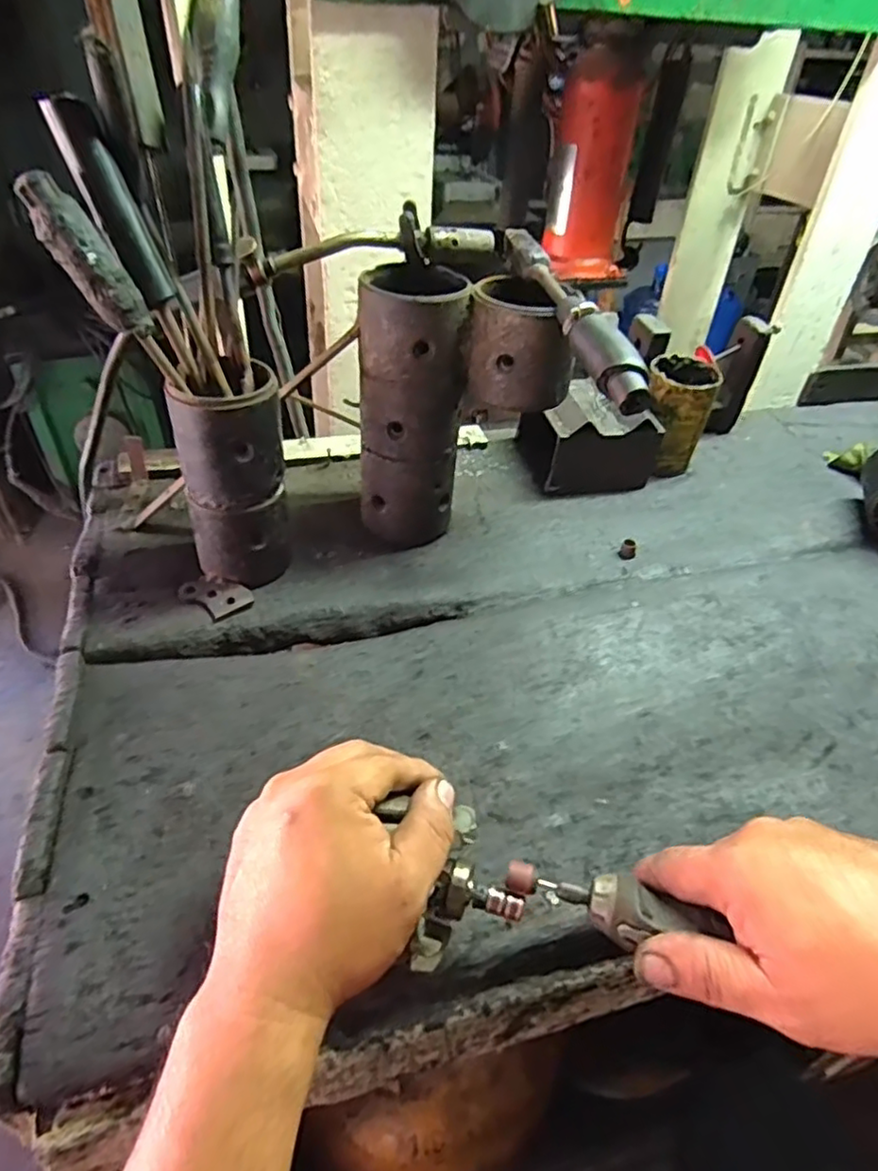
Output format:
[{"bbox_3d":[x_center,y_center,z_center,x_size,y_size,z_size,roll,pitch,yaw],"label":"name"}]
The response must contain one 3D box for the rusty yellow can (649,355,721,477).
[{"bbox_3d":[0.266,-0.190,0.745,0.075,0.116,0.086,18,43,15],"label":"rusty yellow can"}]

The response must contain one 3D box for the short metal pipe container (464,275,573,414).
[{"bbox_3d":[0.067,-0.197,0.530,0.083,0.084,0.082,8,41,4],"label":"short metal pipe container"}]

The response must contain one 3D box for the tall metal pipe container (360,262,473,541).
[{"bbox_3d":[-0.026,-0.151,0.585,0.087,0.229,0.086,-2,42,-7],"label":"tall metal pipe container"}]

